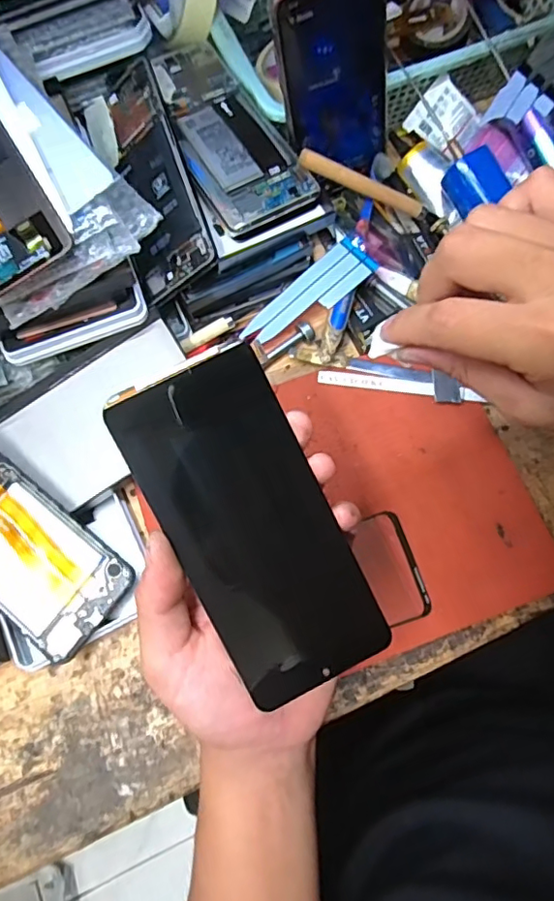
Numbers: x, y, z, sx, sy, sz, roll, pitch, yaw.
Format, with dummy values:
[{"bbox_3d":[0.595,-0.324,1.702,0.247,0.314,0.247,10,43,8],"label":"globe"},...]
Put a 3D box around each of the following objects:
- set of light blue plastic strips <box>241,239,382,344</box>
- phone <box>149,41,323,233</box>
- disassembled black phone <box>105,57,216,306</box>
[{"bbox_3d":[0.025,-0.116,0.420,0.108,0.005,0.038,-41,73,5],"label":"set of light blue plastic strips"},{"bbox_3d":[-0.038,-0.236,0.407,0.077,0.013,0.161,-27,74,-6],"label":"phone"},{"bbox_3d":[-0.091,-0.190,0.393,0.064,0.011,0.157,-22,84,31],"label":"disassembled black phone"}]

